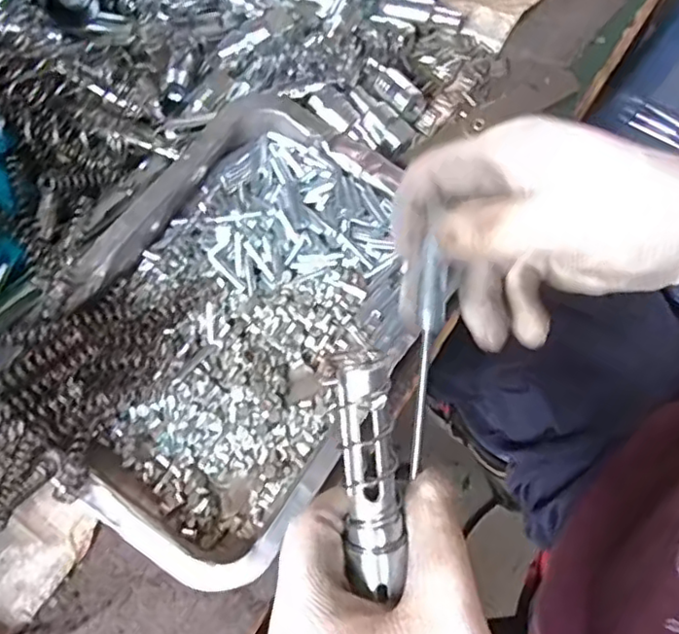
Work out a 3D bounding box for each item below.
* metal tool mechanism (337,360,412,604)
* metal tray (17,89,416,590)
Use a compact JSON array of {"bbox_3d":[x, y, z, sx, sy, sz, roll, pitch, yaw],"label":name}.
[{"bbox_3d":[0.013,0.058,0.237,0.022,0.024,0.083,-7,94,-1],"label":"metal tool mechanism"},{"bbox_3d":[-0.054,-0.003,0.361,0.175,0.029,0.253,32,75,11],"label":"metal tray"}]

